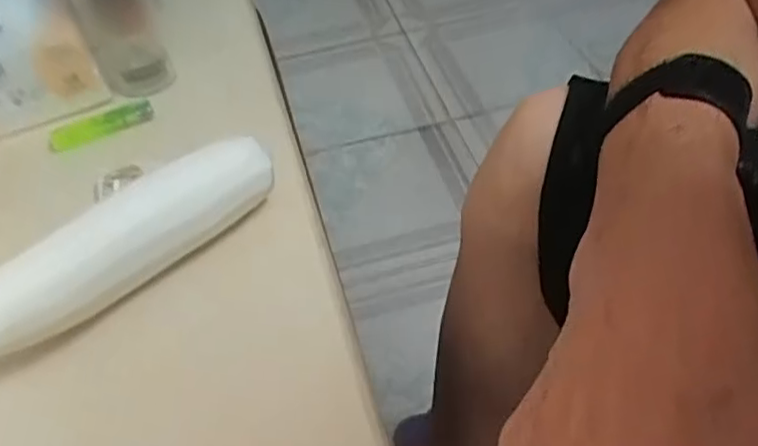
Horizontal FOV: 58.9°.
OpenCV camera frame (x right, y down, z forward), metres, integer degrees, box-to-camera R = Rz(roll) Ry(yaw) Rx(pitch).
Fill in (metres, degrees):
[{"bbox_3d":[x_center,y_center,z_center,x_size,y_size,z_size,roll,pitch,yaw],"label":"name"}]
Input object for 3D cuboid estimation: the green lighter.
[{"bbox_3d":[-0.219,-0.077,0.530,0.080,0.016,0.021,-29,52,-20],"label":"green lighter"}]

